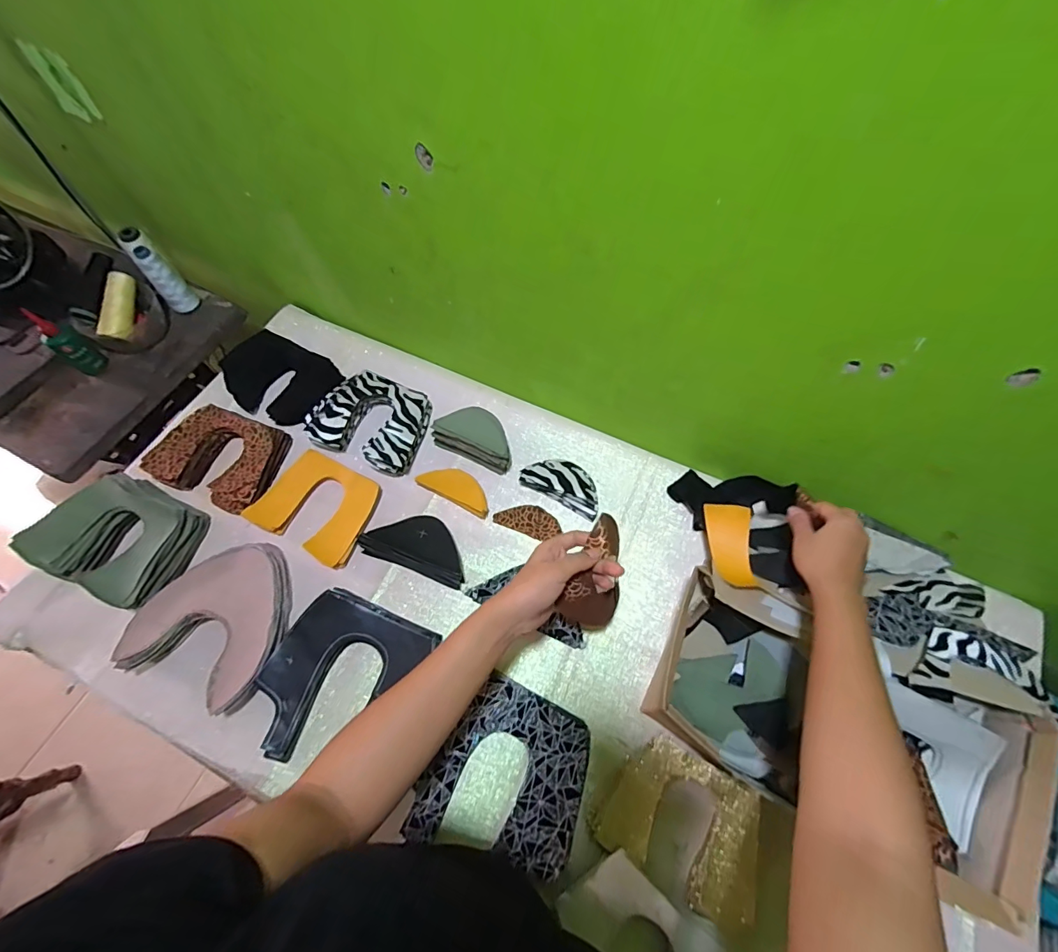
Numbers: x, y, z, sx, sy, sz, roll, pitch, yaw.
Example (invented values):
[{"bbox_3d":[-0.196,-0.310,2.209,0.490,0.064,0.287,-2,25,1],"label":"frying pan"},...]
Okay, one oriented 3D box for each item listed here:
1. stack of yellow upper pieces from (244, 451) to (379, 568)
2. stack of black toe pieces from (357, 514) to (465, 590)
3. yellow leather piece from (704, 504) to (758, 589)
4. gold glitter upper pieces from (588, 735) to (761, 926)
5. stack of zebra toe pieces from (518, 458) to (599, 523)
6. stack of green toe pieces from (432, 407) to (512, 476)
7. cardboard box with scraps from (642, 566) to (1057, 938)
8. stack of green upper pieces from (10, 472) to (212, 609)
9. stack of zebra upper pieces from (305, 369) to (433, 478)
[{"bbox_3d":[-0.289,0.039,0.628,0.154,0.018,0.123,24,66,10],"label":"stack of yellow upper pieces"},{"bbox_3d":[-0.144,0.089,0.606,0.135,0.027,0.071,18,65,7],"label":"stack of black toe pieces"},{"bbox_3d":[0.241,0.082,0.548,0.048,0.006,0.097,-6,74,25],"label":"yellow leather piece"},{"bbox_3d":[0.164,0.359,0.475,0.159,0.024,0.121,29,67,12],"label":"gold glitter upper pieces"},{"bbox_3d":[0.048,0.011,0.646,0.119,0.035,0.056,24,66,10],"label":"stack of zebra toe pieces"},{"bbox_3d":[-0.077,-0.056,0.658,0.120,0.069,0.054,25,66,11],"label":"stack of green toe pieces"},{"bbox_3d":[0.305,0.254,0.483,0.340,0.108,0.183,26,66,11],"label":"cardboard box with scraps"},{"bbox_3d":[-0.521,0.076,0.586,0.172,0.062,0.141,22,65,10],"label":"stack of green upper pieces"},{"bbox_3d":[-0.230,-0.082,0.678,0.164,0.052,0.133,21,65,9],"label":"stack of zebra upper pieces"}]

